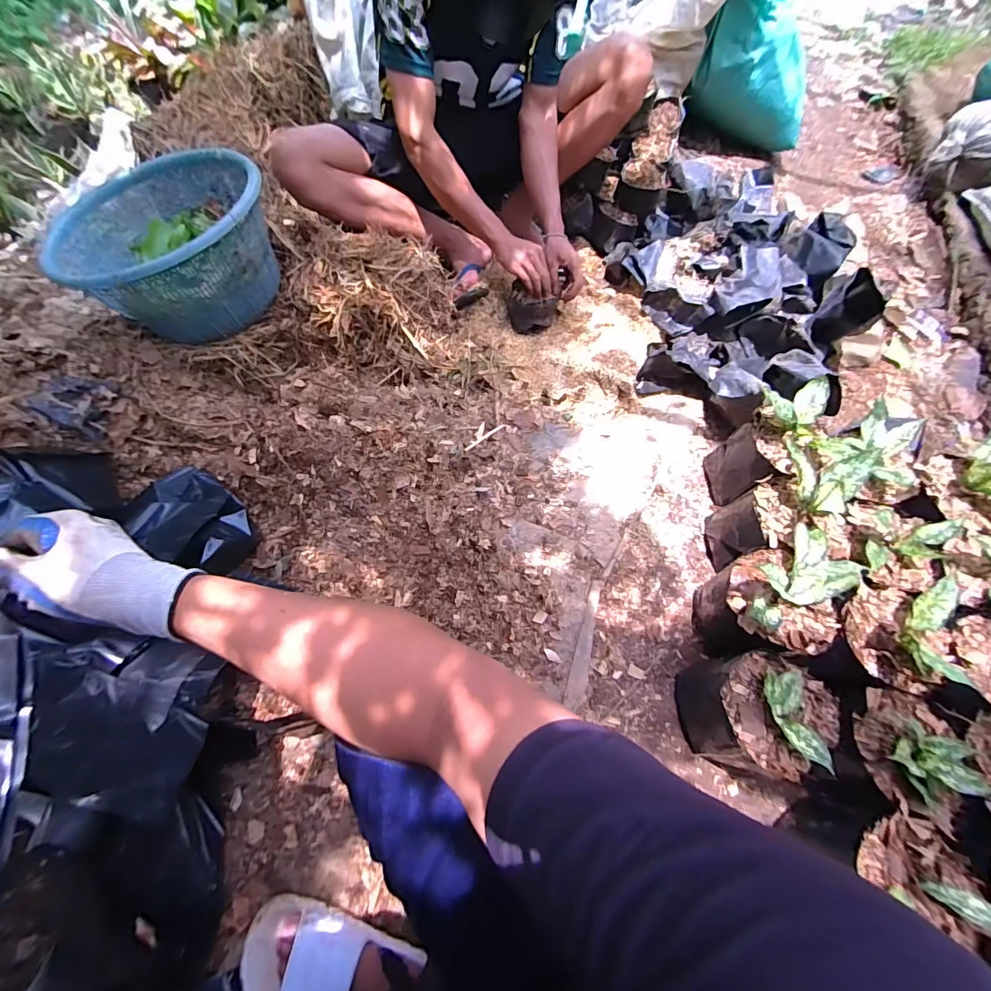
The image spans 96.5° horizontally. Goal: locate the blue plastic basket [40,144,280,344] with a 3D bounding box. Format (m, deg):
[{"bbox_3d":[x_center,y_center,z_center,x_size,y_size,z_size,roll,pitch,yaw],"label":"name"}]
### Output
[{"bbox_3d":[-0.572,-0.444,0.790,0.332,0.179,0.269,-35,70,-19],"label":"blue plastic basket"}]

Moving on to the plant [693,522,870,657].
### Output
[{"bbox_3d":[0.433,0.170,0.727,0.146,0.228,0.180,0,63,-3],"label":"plant"}]

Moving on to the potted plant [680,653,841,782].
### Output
[{"bbox_3d":[0.387,0.327,0.666,0.162,0.191,0.154,1,63,-3],"label":"potted plant"}]

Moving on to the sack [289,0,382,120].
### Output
[{"bbox_3d":[-0.408,-1.212,1.129,0.163,0.118,0.483,-20,96,-13],"label":"sack"}]

